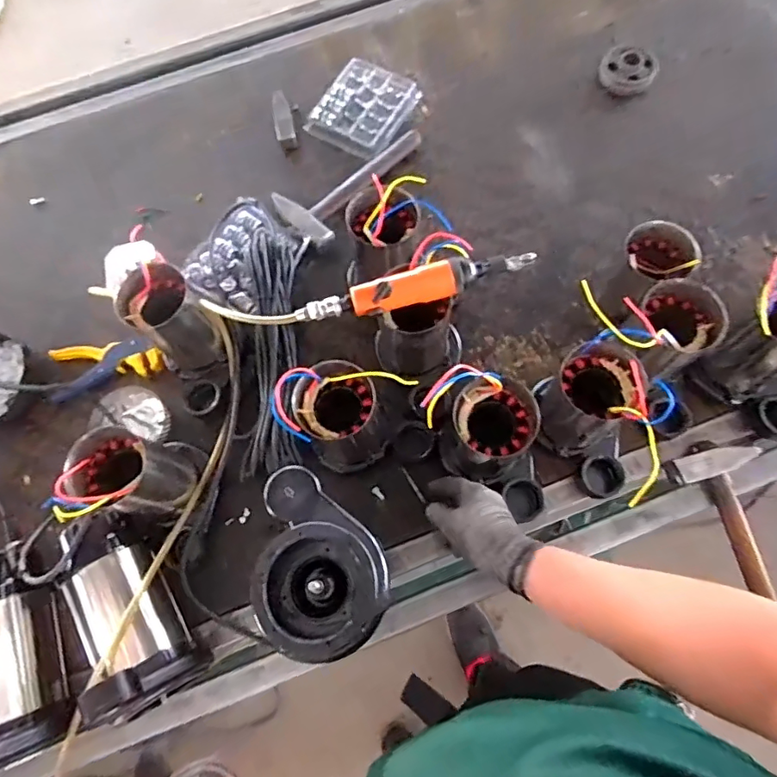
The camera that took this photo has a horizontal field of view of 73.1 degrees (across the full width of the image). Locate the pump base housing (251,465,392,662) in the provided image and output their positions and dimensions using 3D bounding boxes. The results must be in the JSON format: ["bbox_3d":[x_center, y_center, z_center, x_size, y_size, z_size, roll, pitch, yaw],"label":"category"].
[{"bbox_3d":[-0.075,0.165,0.486,0.162,0.050,0.123,43,79,15],"label":"pump base housing"}]

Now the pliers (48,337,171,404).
[{"bbox_3d":[-0.424,-0.044,0.777,0.168,0.039,0.103,-22,72,-4],"label":"pliers"}]

